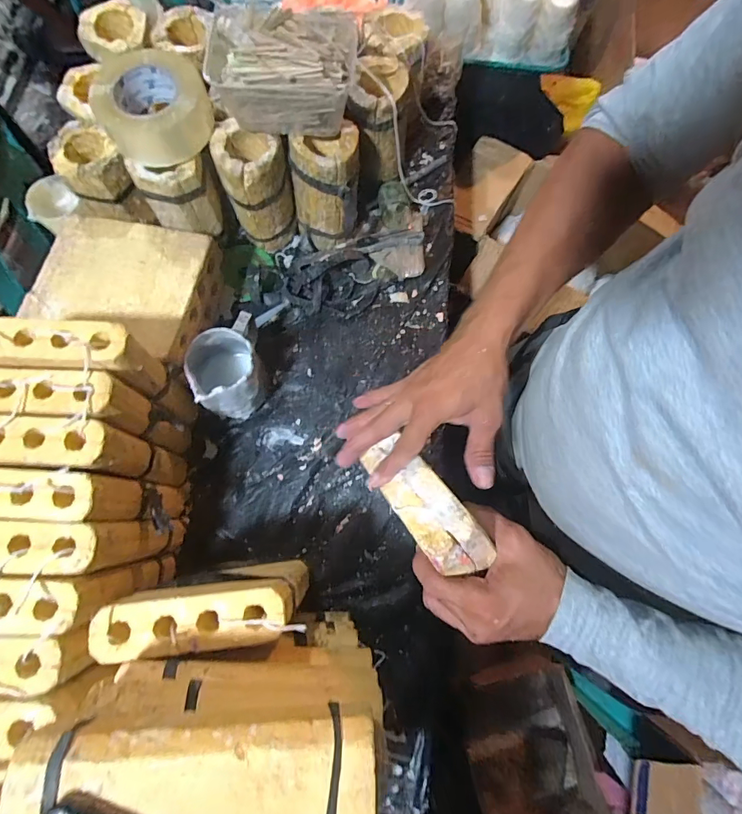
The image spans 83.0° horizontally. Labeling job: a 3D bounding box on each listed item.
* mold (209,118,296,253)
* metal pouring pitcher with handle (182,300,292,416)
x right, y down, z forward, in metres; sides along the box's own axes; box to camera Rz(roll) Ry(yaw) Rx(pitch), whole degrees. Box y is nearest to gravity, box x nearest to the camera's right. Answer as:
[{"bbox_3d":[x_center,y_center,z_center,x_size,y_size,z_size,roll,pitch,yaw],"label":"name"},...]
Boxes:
[{"bbox_3d":[-0.162,-0.313,0.606,0.086,0.151,0.084,0,75,-1],"label":"mold"},{"bbox_3d":[-0.189,-0.053,0.565,0.092,0.091,0.109,-23,77,-7],"label":"metal pouring pitcher with handle"}]

